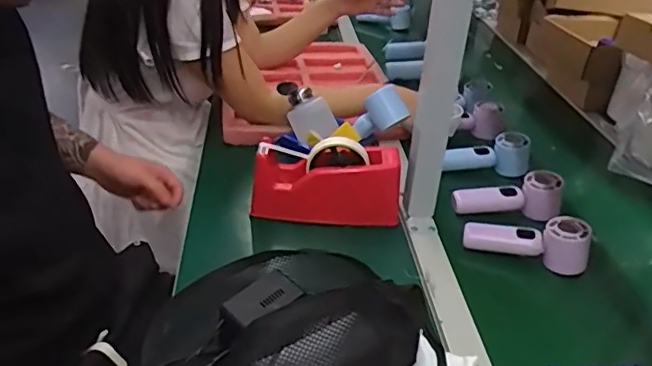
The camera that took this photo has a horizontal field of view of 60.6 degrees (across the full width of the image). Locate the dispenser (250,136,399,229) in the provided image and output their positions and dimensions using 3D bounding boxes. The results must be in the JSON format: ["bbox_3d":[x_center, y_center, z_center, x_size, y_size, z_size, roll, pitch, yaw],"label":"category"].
[{"bbox_3d":[0.000,-0.001,0.762,0.199,0.097,0.063,4,33,-3],"label":"dispenser"}]

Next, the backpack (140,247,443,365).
[{"bbox_3d":[-0.035,0.142,0.575,0.290,0.094,0.229,-13,38,-27],"label":"backpack"}]

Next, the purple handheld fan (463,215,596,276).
[{"bbox_3d":[0.262,0.076,0.737,0.156,0.061,0.047,4,31,21],"label":"purple handheld fan"}]

